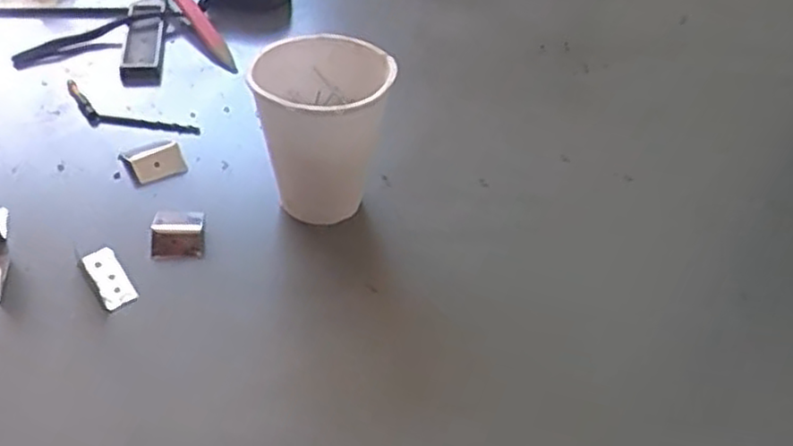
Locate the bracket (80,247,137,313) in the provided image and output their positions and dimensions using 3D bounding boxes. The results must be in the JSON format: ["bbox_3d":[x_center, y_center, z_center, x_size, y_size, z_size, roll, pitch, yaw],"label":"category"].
[{"bbox_3d":[-0.150,0.029,0.369,0.016,0.006,0.040,-24,50,-29],"label":"bracket"}]

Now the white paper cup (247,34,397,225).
[{"bbox_3d":[-0.043,-0.049,0.403,0.070,0.094,0.067,3,42,-3],"label":"white paper cup"}]

